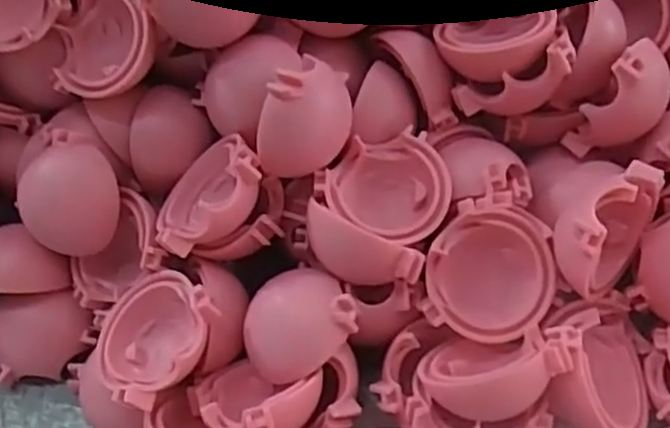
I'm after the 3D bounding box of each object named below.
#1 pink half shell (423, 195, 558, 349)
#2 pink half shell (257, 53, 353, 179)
[{"bbox_3d":[0.036,0.014,0.173,0.029,0.017,0.030,11,88,2],"label":"pink half shell"},{"bbox_3d":[-0.006,-0.024,0.171,0.014,0.023,0.029,20,62,15],"label":"pink half shell"}]

